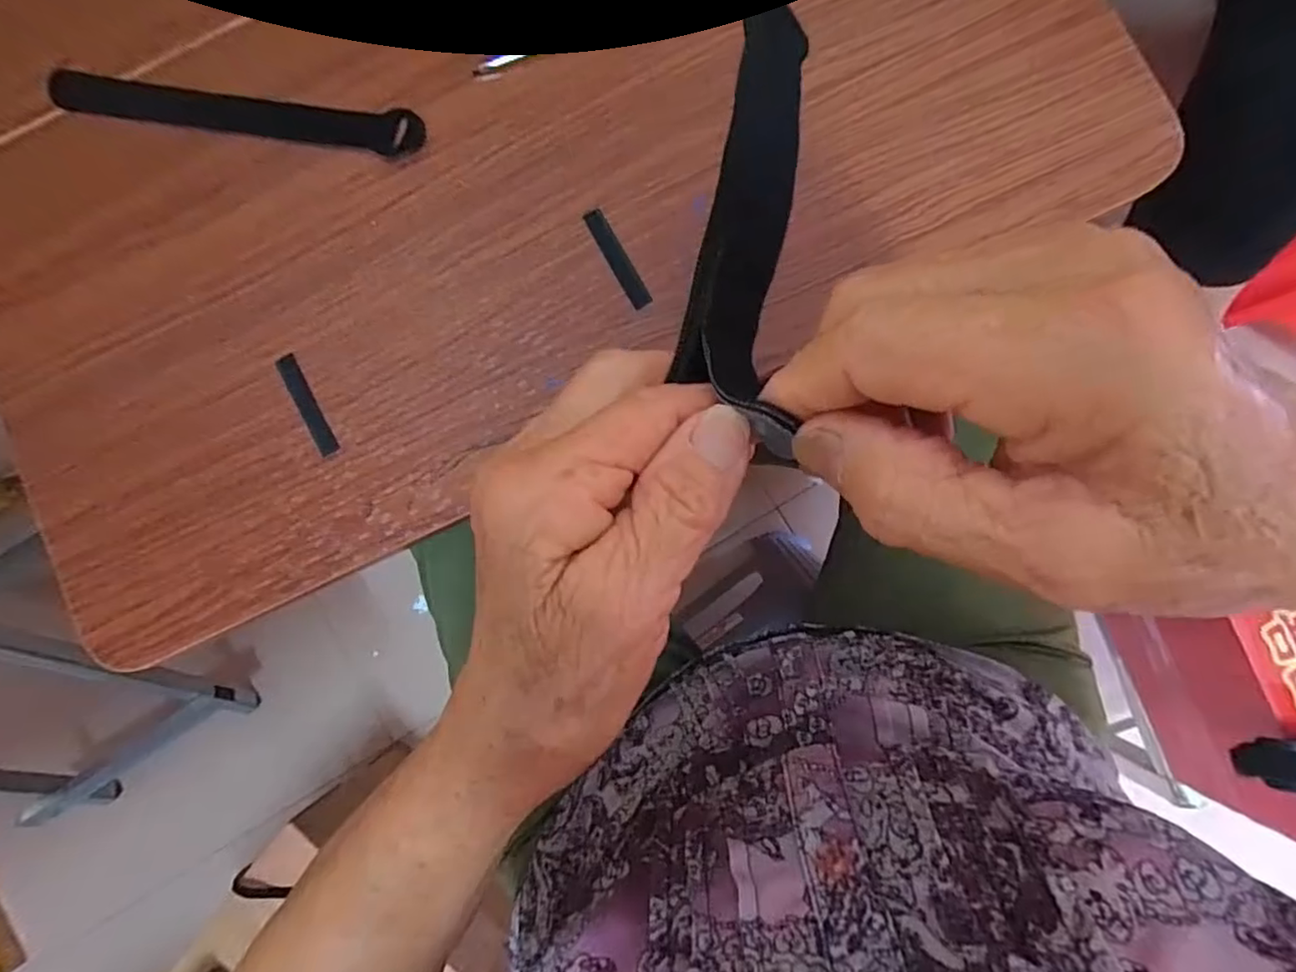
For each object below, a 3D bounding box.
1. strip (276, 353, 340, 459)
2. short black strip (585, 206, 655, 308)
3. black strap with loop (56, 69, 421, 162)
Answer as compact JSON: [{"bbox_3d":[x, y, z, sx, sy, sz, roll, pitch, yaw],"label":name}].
[{"bbox_3d":[-0.168,-0.039,0.299,0.009,0.004,0.054,-28,86,0],"label":"strip"},{"bbox_3d":[-0.015,-0.112,0.299,0.009,0.004,0.055,-29,86,0],"label":"short black strip"},{"bbox_3d":[-0.212,-0.191,0.310,0.198,0.009,0.026,10,87,3],"label":"black strap with loop"}]

